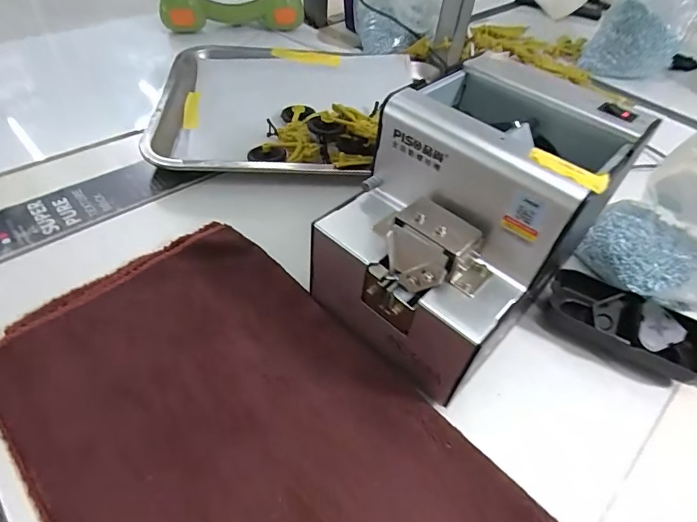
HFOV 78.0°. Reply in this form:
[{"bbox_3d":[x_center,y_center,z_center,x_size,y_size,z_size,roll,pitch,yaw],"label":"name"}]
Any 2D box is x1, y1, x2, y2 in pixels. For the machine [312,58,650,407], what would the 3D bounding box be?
[{"bbox_3d":[0.072,-0.022,0.283,0.129,0.141,0.173,36,54,25],"label":"machine"}]

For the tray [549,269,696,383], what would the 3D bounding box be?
[{"bbox_3d":[0.202,0.047,0.314,0.107,0.024,0.051,26,51,17],"label":"tray"}]

